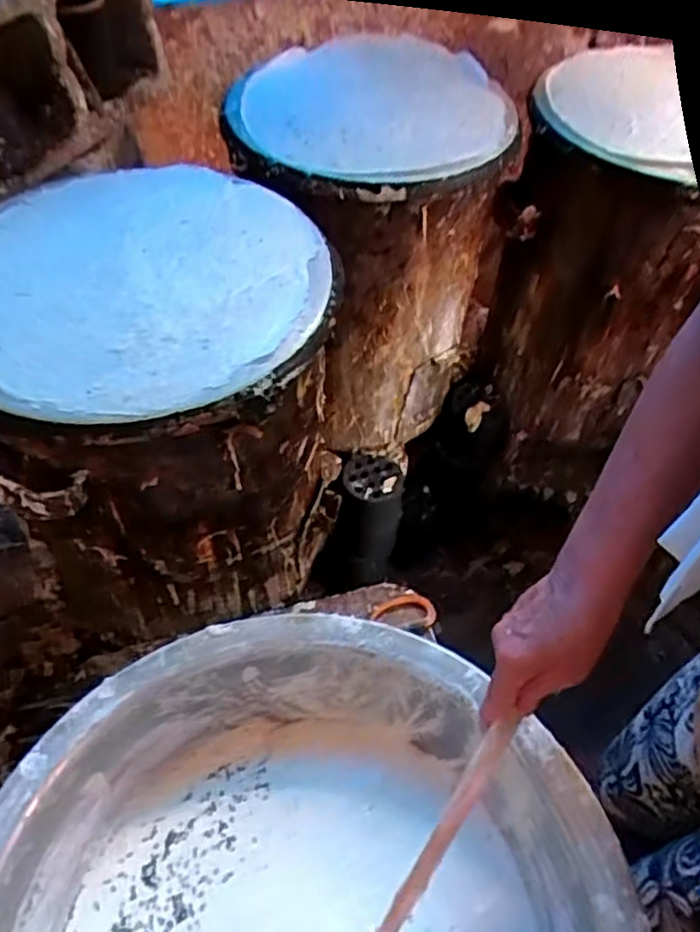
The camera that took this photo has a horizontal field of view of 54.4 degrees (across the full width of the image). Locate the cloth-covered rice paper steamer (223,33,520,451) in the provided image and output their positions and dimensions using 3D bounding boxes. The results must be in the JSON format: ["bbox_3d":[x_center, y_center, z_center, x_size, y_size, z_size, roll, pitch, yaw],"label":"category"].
[{"bbox_3d":[0.011,-0.354,1.091,0.345,0.467,0.421,-11,53,-9],"label":"cloth-covered rice paper steamer"}]

